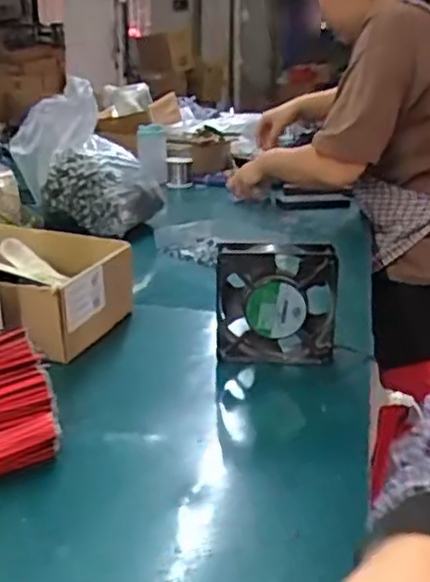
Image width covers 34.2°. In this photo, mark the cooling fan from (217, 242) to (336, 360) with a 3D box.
[{"bbox_3d":[0.060,0.010,0.697,0.115,0.115,0.030,3,18,5],"label":"cooling fan"}]

